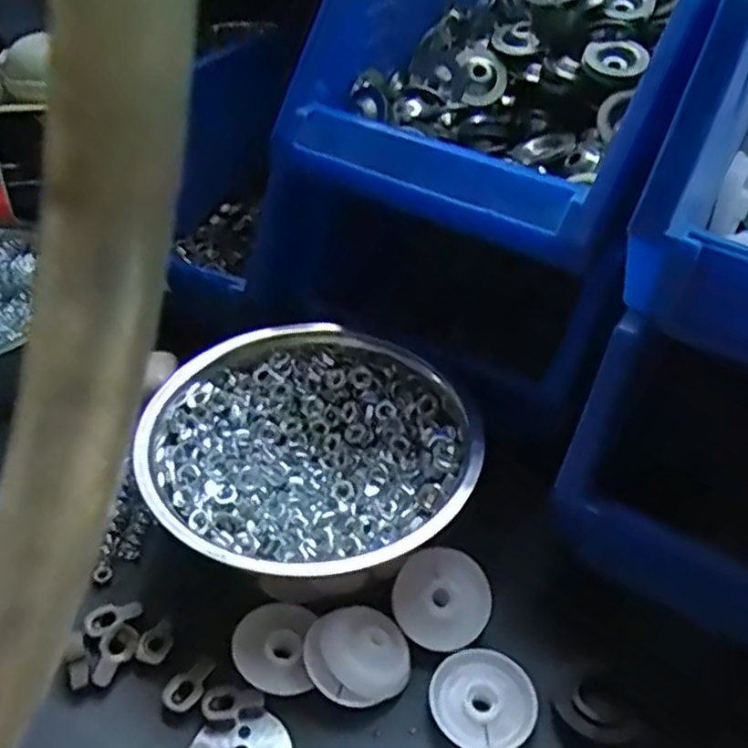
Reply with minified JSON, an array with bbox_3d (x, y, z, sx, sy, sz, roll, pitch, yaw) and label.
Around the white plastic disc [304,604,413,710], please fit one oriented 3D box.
[{"bbox_3d":[-0.008,0.138,0.361,0.048,0.013,0.046,-2,46,2],"label":"white plastic disc"}]

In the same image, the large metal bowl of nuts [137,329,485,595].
[{"bbox_3d":[-0.035,0.044,0.416,0.171,0.062,0.171,0,40,0],"label":"large metal bowl of nuts"}]

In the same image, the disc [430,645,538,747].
[{"bbox_3d":[0.053,0.155,0.350,0.048,0.004,0.047,-2,46,2],"label":"disc"}]

